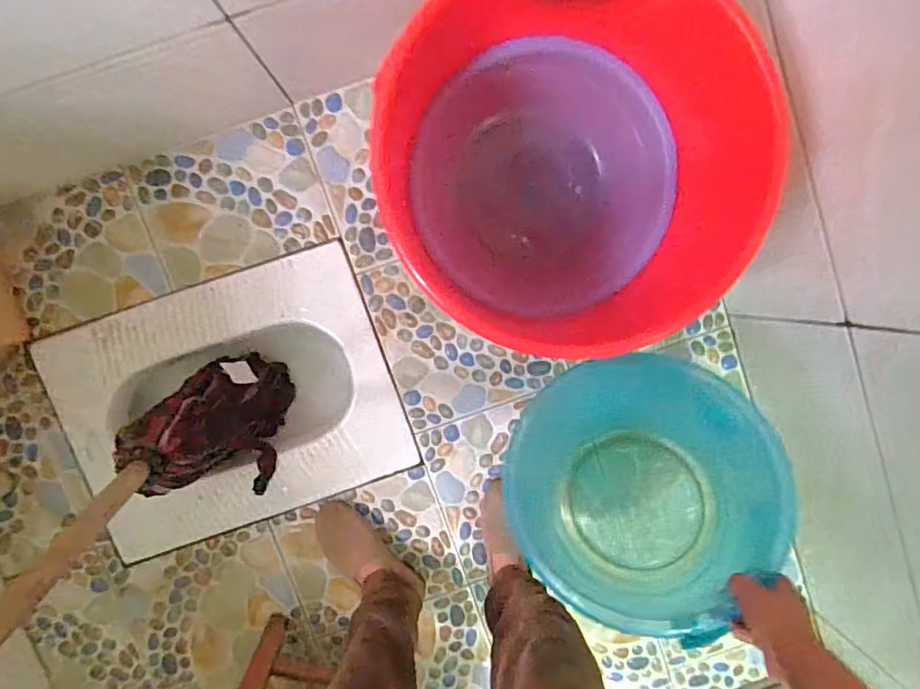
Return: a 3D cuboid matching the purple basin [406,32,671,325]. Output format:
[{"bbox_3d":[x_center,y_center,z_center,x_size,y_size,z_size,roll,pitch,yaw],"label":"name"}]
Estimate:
[{"bbox_3d":[0.125,-0.225,0.742,0.344,0.125,0.344,-30,102,37],"label":"purple basin"}]

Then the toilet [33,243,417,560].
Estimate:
[{"bbox_3d":[-0.372,0.096,0.914,0.513,0.154,0.404,-20,97,-6],"label":"toilet"}]

